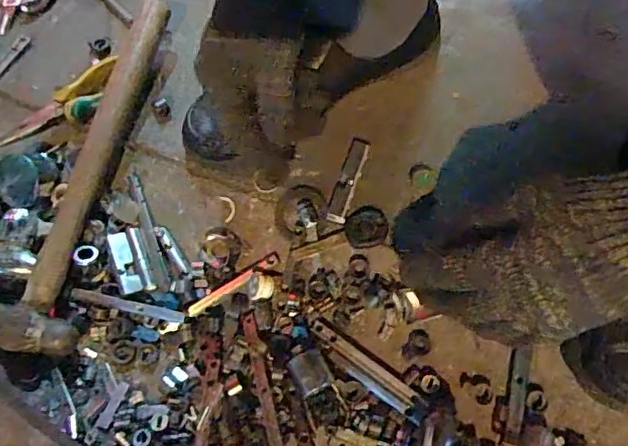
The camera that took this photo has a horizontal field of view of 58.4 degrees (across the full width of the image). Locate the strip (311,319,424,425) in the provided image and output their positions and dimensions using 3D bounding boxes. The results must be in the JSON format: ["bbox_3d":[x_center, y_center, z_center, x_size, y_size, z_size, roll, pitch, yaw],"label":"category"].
[{"bbox_3d":[0.037,0.107,0.412,0.100,0.007,0.018,32,66,22],"label":"strip"}]

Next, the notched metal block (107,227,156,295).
[{"bbox_3d":[-0.149,0.030,0.457,0.026,0.008,0.056,-21,64,-7],"label":"notched metal block"}]

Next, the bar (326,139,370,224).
[{"bbox_3d":[0.028,-0.035,0.460,0.017,0.007,0.078,14,60,13],"label":"bar"}]

